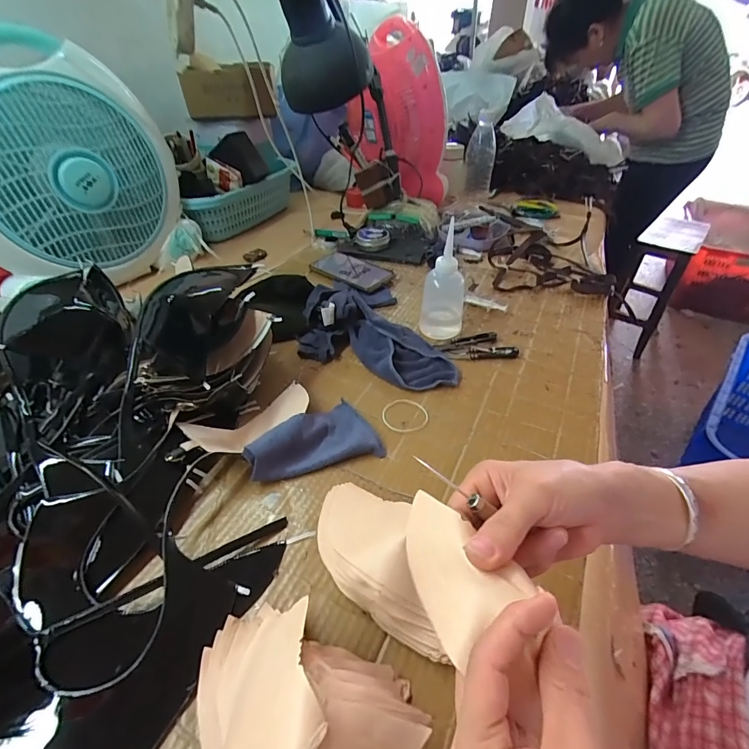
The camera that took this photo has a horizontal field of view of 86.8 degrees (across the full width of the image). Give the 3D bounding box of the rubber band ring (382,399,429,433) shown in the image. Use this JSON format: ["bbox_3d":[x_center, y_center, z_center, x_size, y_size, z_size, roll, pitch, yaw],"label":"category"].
[{"bbox_3d":[0.038,0.049,0.494,0.057,0.004,0.053,-1,42,1],"label":"rubber band ring"}]

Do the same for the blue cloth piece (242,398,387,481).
[{"bbox_3d":[-0.070,0.077,0.445,0.142,0.034,0.087,-13,41,-30],"label":"blue cloth piece"}]

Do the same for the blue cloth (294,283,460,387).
[{"bbox_3d":[-0.022,-0.080,0.597,0.184,0.061,0.294,-16,44,-15],"label":"blue cloth"}]

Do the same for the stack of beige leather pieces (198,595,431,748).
[{"bbox_3d":[-0.054,0.208,0.252,0.163,0.096,0.107,24,48,27],"label":"stack of beige leather pieces"}]

